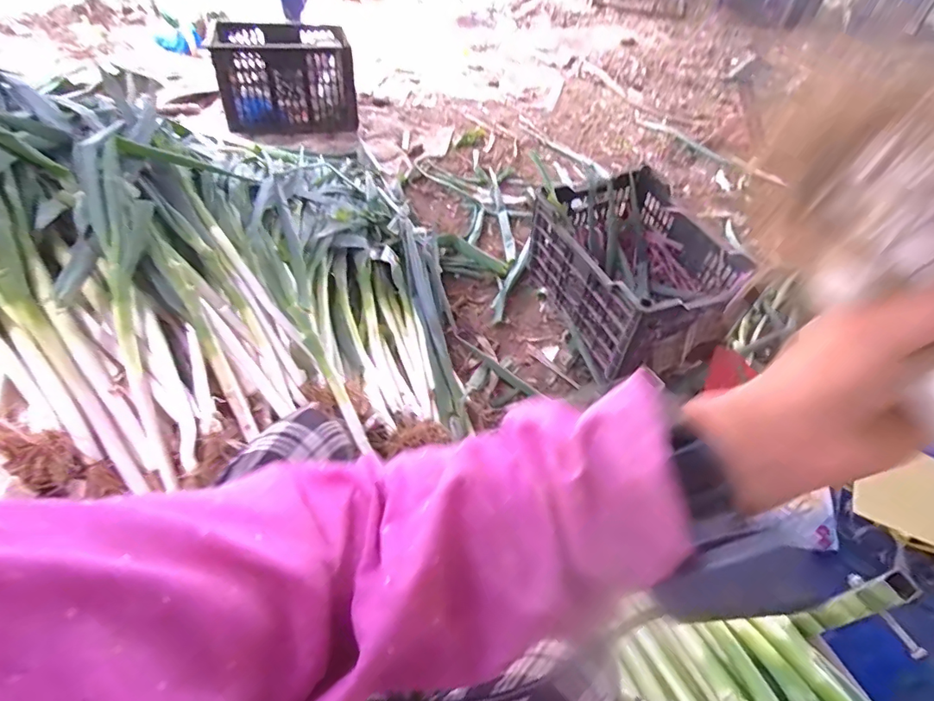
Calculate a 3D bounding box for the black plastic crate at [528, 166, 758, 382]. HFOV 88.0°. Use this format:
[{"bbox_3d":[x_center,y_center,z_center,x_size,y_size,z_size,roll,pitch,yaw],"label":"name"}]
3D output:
[{"bbox_3d":[0.409,-0.204,1.217,0.338,0.249,0.466,-18,55,-17],"label":"black plastic crate"}]

